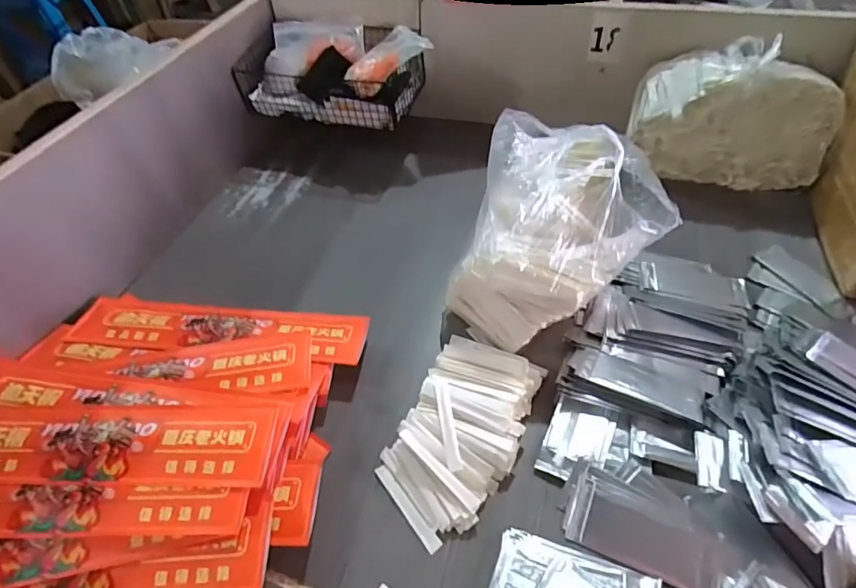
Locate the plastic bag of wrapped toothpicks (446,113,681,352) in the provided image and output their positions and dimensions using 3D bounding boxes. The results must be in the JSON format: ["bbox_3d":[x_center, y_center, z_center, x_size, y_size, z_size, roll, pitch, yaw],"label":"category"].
[{"bbox_3d":[0.147,-0.070,0.533,0.172,0.175,0.222,28,57,24],"label":"plastic bag of wrapped toothpicks"}]

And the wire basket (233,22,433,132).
[{"bbox_3d":[-0.149,-0.364,0.809,0.297,0.106,0.144,10,51,11],"label":"wire basket"}]

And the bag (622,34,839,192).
[{"bbox_3d":[0.425,-0.252,0.708,0.251,0.166,0.097,10,51,11],"label":"bag"}]

